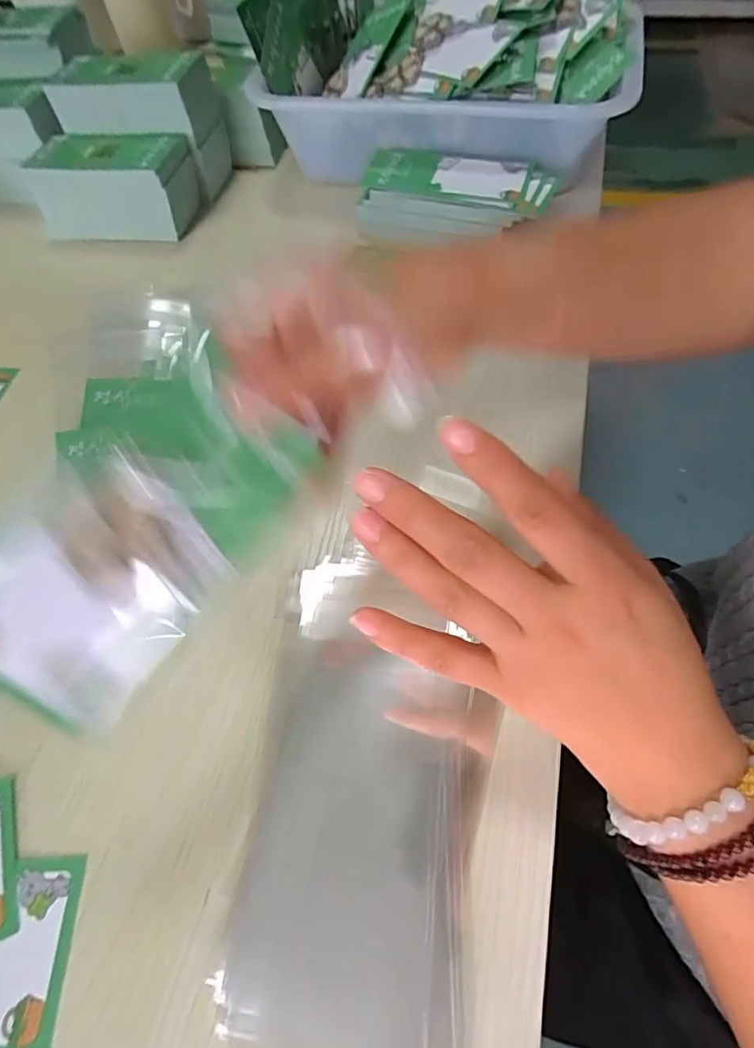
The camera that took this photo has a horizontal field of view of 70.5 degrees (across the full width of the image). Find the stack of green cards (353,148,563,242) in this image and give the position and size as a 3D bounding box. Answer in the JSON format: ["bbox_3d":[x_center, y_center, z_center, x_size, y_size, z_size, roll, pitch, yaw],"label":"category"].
[{"bbox_3d":[0.068,-0.278,0.457,0.154,0.043,0.071,15,60,12],"label":"stack of green cards"}]

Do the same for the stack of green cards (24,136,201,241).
[{"bbox_3d":[-0.237,-0.308,0.490,0.144,0.061,0.081,4,58,6],"label":"stack of green cards"}]

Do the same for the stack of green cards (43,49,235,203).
[{"bbox_3d":[-0.219,-0.385,0.510,0.135,0.094,0.080,8,59,8],"label":"stack of green cards"}]

